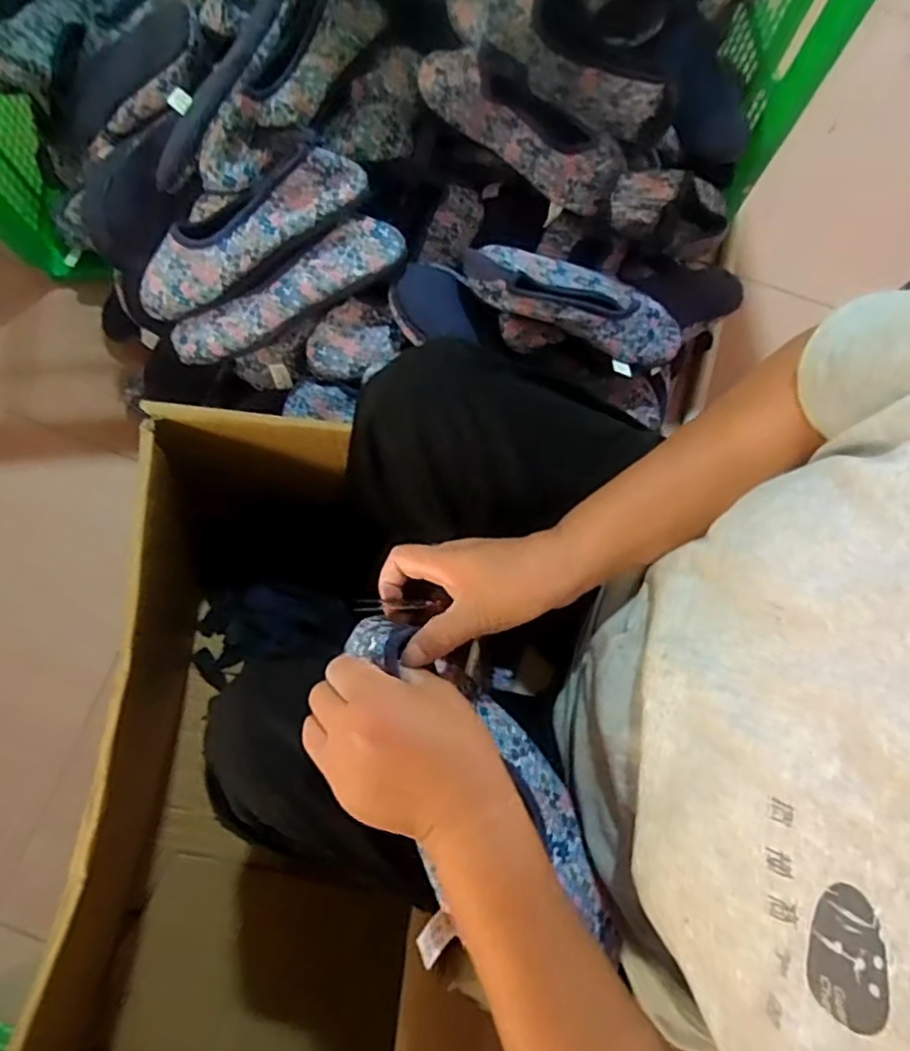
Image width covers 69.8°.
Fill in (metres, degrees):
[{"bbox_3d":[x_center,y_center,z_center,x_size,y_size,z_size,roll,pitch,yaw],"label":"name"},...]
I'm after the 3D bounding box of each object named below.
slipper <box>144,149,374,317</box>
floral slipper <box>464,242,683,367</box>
[{"bbox_3d":[-0.208,-0.286,0.633,0.259,0.063,0.077,-26,79,12],"label":"slipper"},{"bbox_3d":[0.138,-0.242,0.707,0.268,0.065,0.092,12,77,-21],"label":"floral slipper"}]

